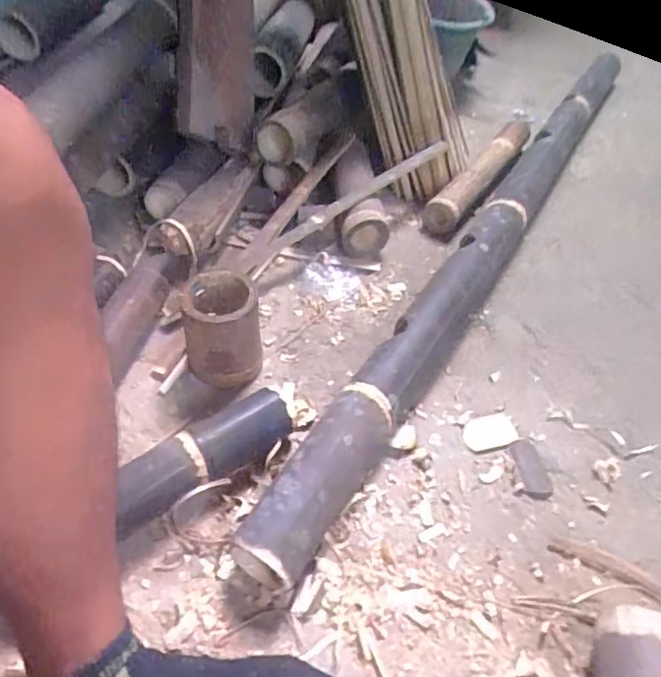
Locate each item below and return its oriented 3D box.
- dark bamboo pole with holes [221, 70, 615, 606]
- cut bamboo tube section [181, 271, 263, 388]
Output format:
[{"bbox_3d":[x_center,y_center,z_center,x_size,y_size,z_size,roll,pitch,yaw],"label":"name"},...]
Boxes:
[{"bbox_3d":[0.261,-0.165,0.882,0.068,0.093,1.206,27,51,18],"label":"dark bamboo pole with holes"},{"bbox_3d":[-0.127,-0.004,0.666,0.084,0.121,0.089,-8,49,-13],"label":"cut bamboo tube section"}]

